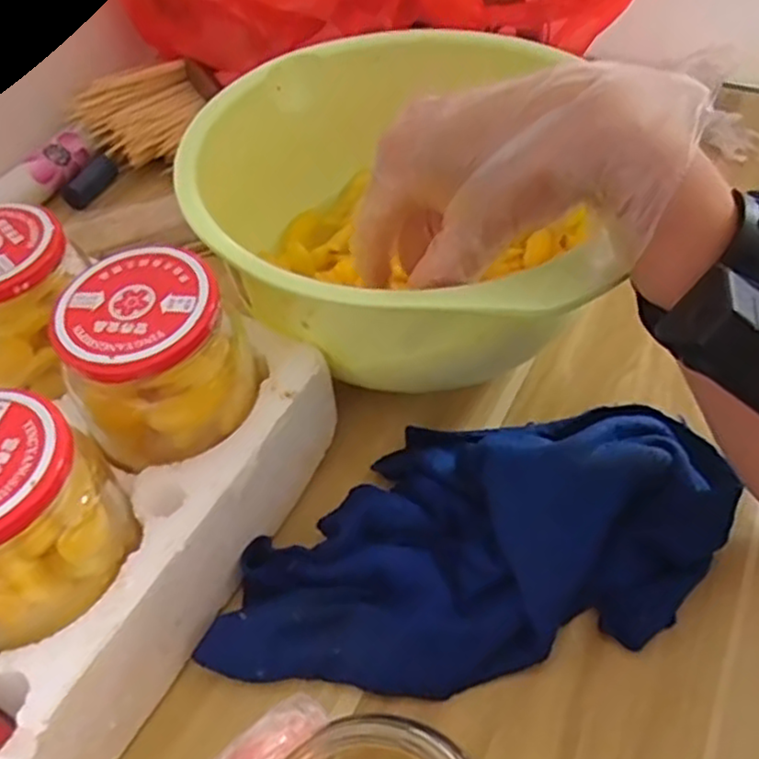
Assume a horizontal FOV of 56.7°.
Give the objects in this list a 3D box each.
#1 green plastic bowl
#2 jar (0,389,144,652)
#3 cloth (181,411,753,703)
[{"bbox_3d":[0.013,-0.096,0.406,0.228,0.107,0.262,-21,51,-13],"label":"green plastic bowl"},{"bbox_3d":[-0.143,0.055,0.275,0.077,0.071,0.073,-2,50,2],"label":"jar"},{"bbox_3d":[0.049,0.074,0.344,0.257,0.040,0.124,-12,50,-6],"label":"cloth"}]

